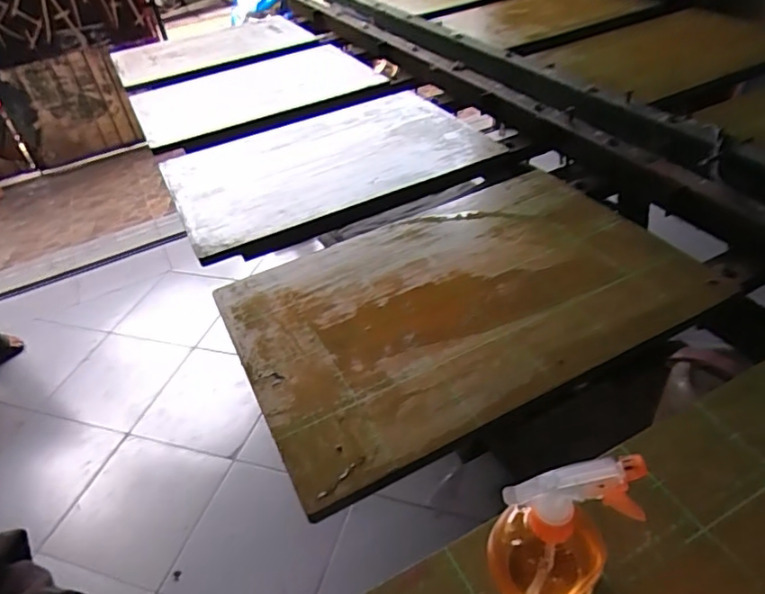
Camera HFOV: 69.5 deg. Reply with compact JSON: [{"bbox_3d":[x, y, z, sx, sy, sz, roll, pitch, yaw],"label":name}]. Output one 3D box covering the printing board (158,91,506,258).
[{"bbox_3d":[-0.122,-0.301,1.159,0.622,0.031,0.457,-22,42,-16],"label":"printing board"}]

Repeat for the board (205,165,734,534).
[{"bbox_3d":[0.099,-0.003,0.771,0.594,0.026,0.437,-23,42,-17],"label":"board"}]

